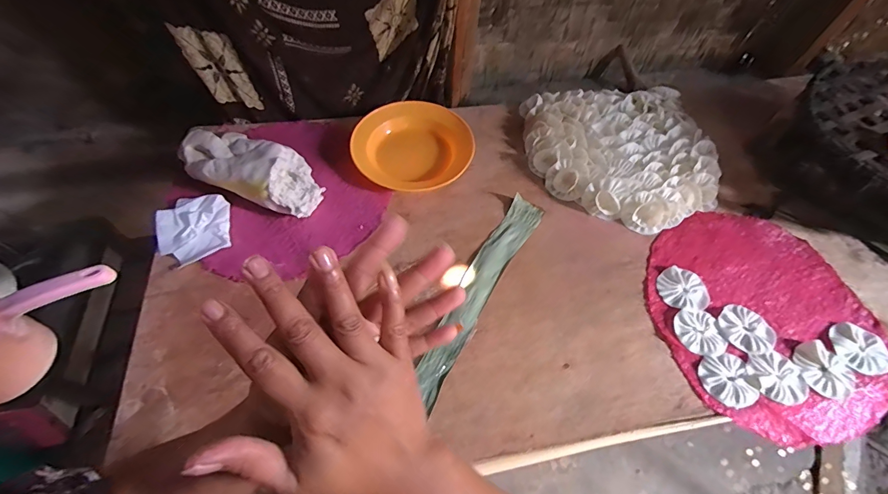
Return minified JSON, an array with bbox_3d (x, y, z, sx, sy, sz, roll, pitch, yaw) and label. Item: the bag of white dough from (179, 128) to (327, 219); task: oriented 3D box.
[{"bbox_3d":[-0.312,-0.127,0.669,0.228,0.098,0.112,17,60,9],"label":"bag of white dough"}]

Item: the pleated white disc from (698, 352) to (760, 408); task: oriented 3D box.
[{"bbox_3d":[0.390,0.183,0.554,0.068,0.004,0.070,-1,58,-2],"label":"pleated white disc"}]

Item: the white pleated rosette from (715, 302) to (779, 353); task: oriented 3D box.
[{"bbox_3d":[0.450,0.123,0.598,0.073,0.005,0.074,0,58,-1],"label":"white pleated rosette"}]

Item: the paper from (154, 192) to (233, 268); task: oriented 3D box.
[{"bbox_3d":[-0.392,-0.031,0.628,0.095,0.039,0.108,-13,60,-9],"label":"paper"}]

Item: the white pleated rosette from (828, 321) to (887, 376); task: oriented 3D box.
[{"bbox_3d":[0.601,0.148,0.580,0.075,0.006,0.072,0,58,-1],"label":"white pleated rosette"}]

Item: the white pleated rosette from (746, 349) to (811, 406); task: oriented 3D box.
[{"bbox_3d":[0.465,0.181,0.557,0.074,0.005,0.068,0,58,-1],"label":"white pleated rosette"}]

